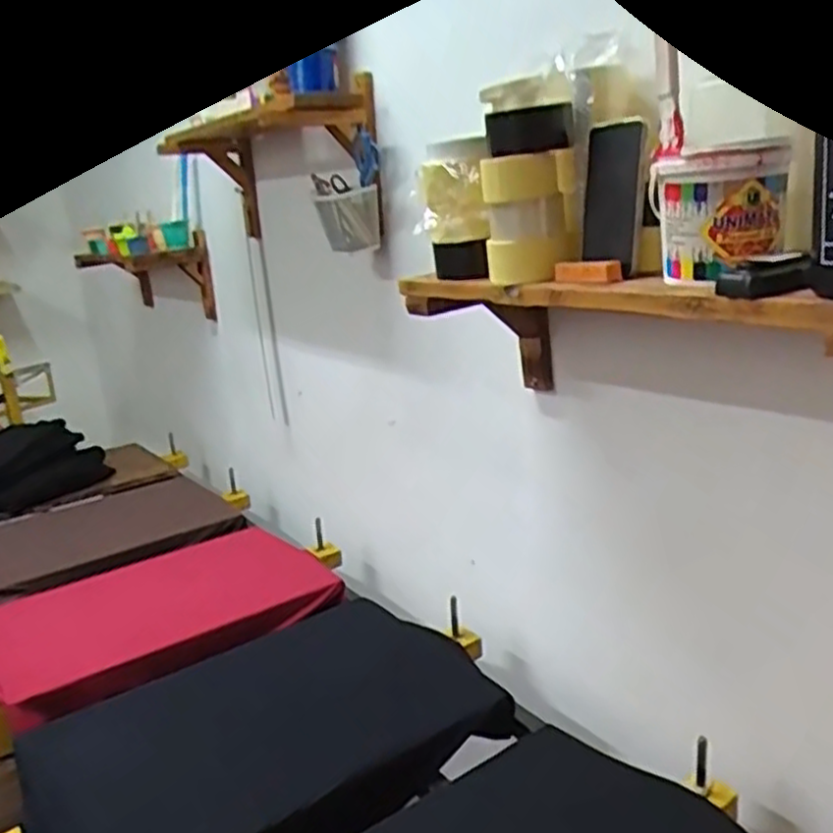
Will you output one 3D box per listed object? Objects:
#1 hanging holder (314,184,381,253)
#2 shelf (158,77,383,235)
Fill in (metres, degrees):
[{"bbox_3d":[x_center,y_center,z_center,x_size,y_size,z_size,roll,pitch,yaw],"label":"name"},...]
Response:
[{"bbox_3d":[-0.133,-0.382,1.537,0.120,0.118,0.141,-7,15,-2],"label":"hanging holder"},{"bbox_3d":[-0.365,-0.549,1.748,0.235,0.255,0.823,-14,17,-27],"label":"shelf"}]

